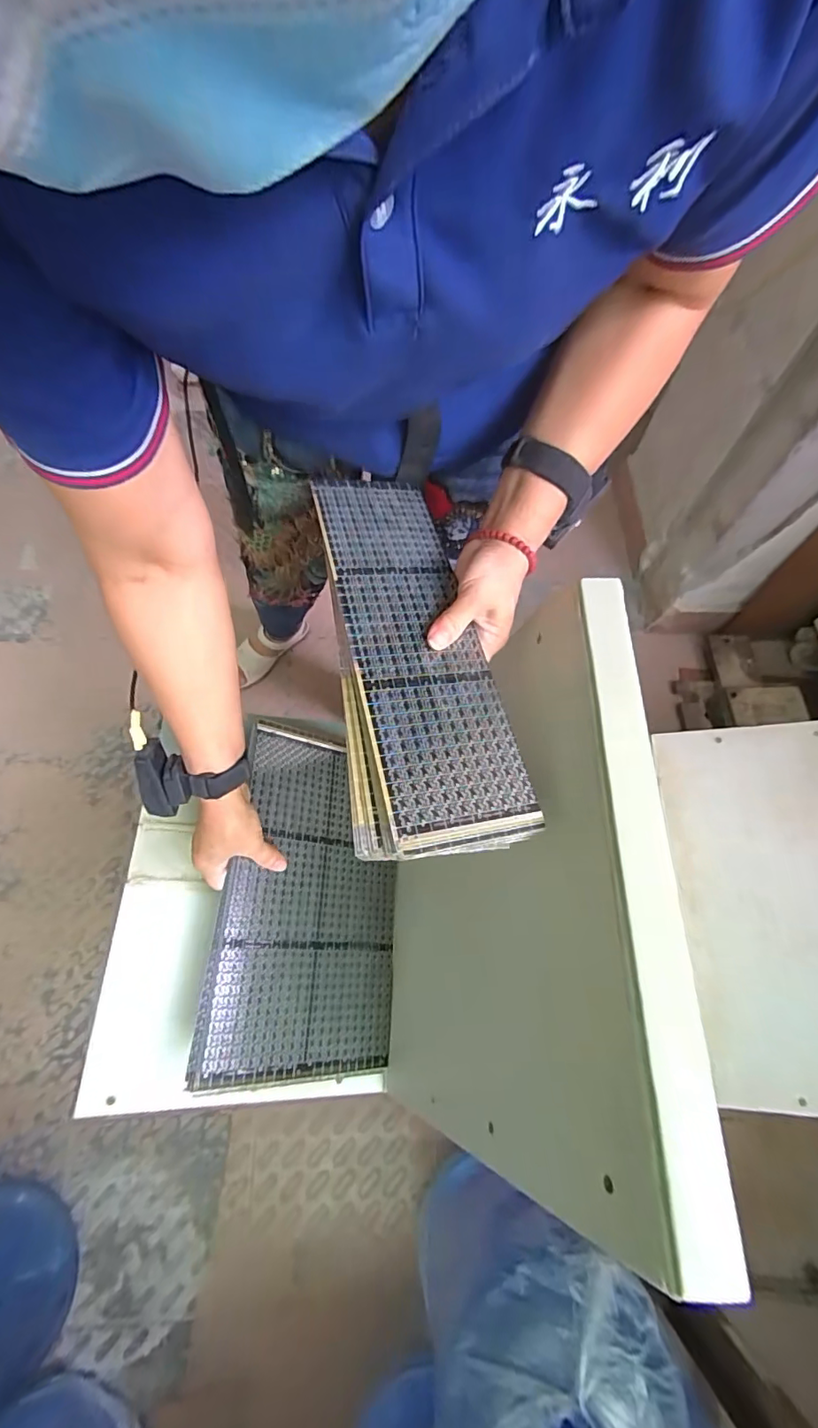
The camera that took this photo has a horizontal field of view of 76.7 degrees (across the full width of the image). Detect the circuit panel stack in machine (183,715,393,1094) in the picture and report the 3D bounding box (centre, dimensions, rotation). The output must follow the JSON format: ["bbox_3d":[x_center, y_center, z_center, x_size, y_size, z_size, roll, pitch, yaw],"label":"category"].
[{"bbox_3d":[-0.102,0.196,0.570,0.208,0.010,0.343,19,62,-34],"label":"circuit panel stack in machine"}]

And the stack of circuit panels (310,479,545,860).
[{"bbox_3d":[-0.002,-0.064,0.406,0.118,0.026,0.340,-10,64,-5],"label":"stack of circuit panels"}]

